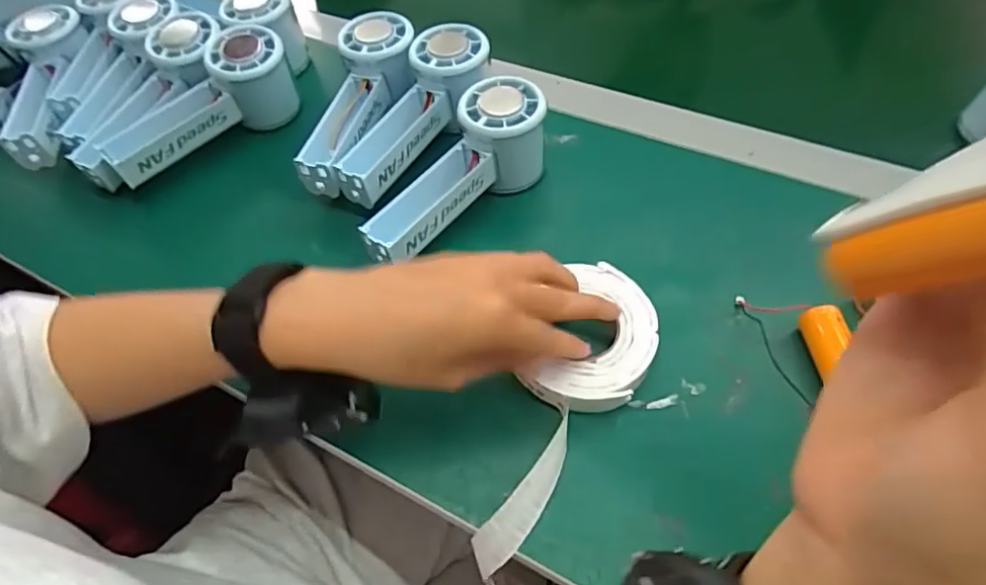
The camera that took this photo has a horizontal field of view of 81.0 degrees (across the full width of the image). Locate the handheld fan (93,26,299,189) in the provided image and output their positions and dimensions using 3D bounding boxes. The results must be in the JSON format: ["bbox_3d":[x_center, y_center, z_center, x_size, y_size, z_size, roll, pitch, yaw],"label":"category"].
[{"bbox_3d":[-0.221,-0.137,0.438,0.148,0.059,0.046,-40,61,-20],"label":"handheld fan"}]

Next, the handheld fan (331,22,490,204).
[{"bbox_3d":[-0.055,-0.126,0.415,0.053,0.061,0.146,26,62,21],"label":"handheld fan"}]

